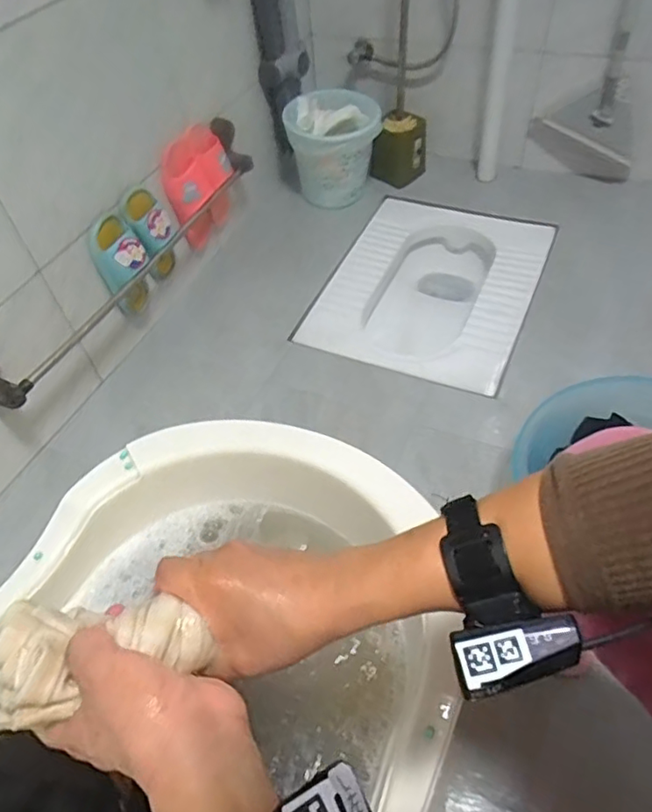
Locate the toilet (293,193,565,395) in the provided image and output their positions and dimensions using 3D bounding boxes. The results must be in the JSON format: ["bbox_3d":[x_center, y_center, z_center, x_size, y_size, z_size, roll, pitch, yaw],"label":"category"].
[{"bbox_3d":[0.245,-0.222,1.353,0.428,0.208,0.571,18,56,19],"label":"toilet"}]

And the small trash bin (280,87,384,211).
[{"bbox_3d":[0.018,-0.620,1.397,0.223,0.189,0.172,5,53,10],"label":"small trash bin"}]

